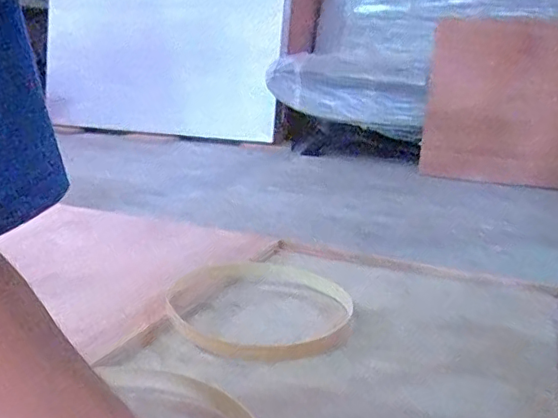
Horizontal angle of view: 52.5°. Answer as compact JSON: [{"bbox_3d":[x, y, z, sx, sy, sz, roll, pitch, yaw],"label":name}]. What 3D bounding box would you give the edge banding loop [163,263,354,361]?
[{"bbox_3d":[-0.026,0.130,0.778,0.252,0.024,0.250,0,15,-13],"label":"edge banding loop"}]

